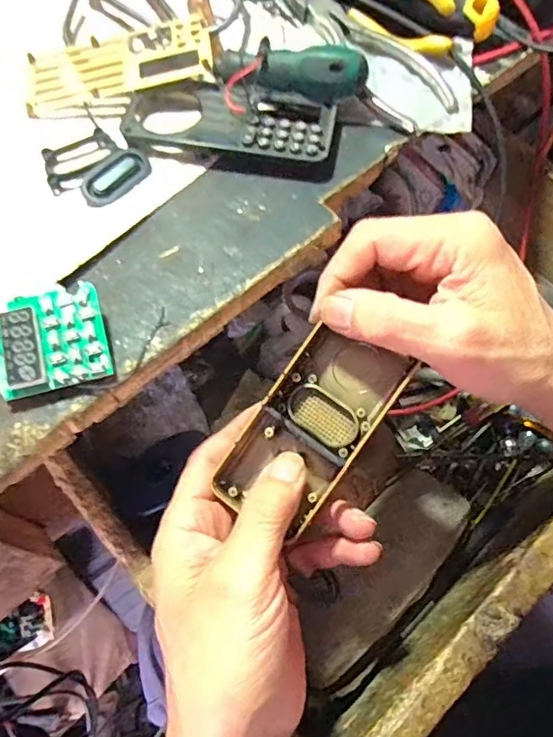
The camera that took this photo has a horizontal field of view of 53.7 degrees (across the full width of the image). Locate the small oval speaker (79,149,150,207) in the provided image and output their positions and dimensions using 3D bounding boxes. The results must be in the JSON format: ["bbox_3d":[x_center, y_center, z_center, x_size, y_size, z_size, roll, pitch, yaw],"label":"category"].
[{"bbox_3d":[-0.082,-0.098,0.277,0.021,0.006,0.038,41,70,18],"label":"small oval speaker"}]

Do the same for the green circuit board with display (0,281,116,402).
[{"bbox_3d":[-0.095,-0.012,0.231,0.045,0.015,0.042,-16,64,-8],"label":"green circuit board with display"}]

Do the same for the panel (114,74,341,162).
[{"bbox_3d":[-0.027,-0.132,0.290,0.112,0.015,0.047,9,63,4],"label":"panel"}]

